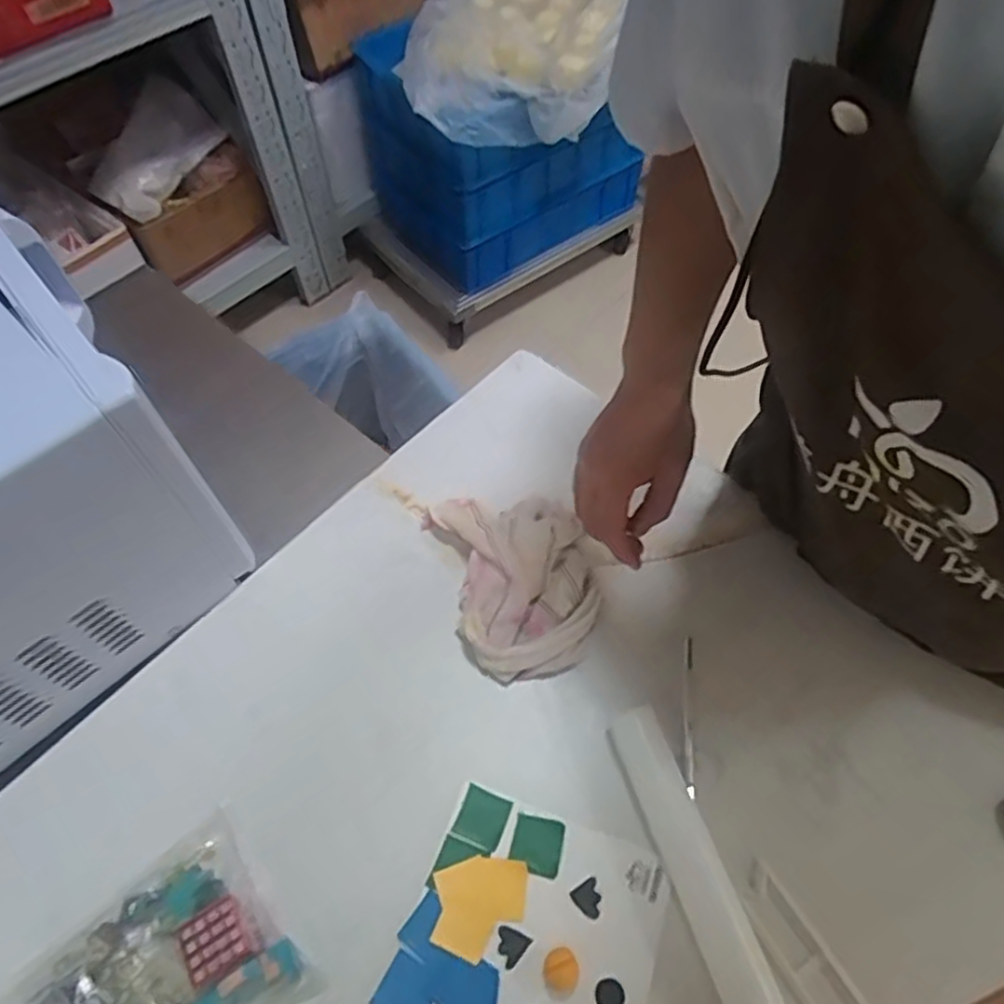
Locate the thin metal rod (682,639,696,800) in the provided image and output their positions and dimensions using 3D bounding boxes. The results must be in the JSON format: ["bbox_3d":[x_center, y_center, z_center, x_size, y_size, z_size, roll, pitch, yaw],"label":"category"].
[{"bbox_3d":[0.148,0.167,0.544,0.009,0.005,0.123,5,58,4],"label":"thin metal rod"}]

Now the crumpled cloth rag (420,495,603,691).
[{"bbox_3d":[0.017,0.057,0.595,0.138,0.045,0.184,-14,58,-7],"label":"crumpled cloth rag"}]

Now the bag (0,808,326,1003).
[{"bbox_3d":[-0.230,0.309,0.444,0.164,0.034,0.127,-34,63,-18],"label":"bag"}]

